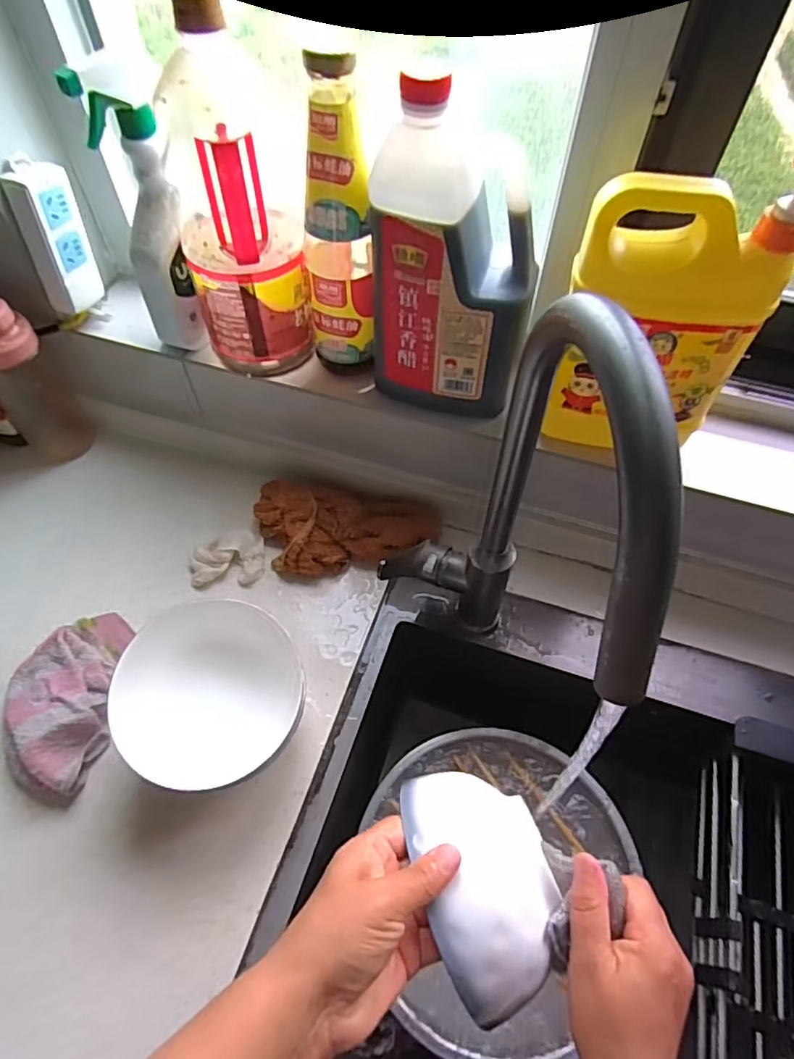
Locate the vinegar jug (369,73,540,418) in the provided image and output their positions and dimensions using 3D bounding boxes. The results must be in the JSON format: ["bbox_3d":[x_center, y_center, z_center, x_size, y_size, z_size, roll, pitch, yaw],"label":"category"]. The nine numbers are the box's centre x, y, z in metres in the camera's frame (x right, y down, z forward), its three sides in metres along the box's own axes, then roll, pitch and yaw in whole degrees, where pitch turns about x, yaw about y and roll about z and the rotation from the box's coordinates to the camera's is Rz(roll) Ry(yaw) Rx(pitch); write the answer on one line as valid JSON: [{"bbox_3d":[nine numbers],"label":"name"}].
[{"bbox_3d":[0.046,-0.206,0.494,0.134,0.257,0.080,7,56,3],"label":"vinegar jug"}]

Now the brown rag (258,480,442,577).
[{"bbox_3d":[-0.059,0.006,0.644,0.207,0.049,0.110,8,56,4],"label":"brown rag"}]

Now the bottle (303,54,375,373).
[{"bbox_3d":[-0.055,-0.257,0.510,0.056,0.260,0.065,-8,57,-6],"label":"bottle"}]

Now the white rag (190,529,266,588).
[{"bbox_3d":[-0.185,0.031,0.637,0.075,0.024,0.060,-3,56,-3],"label":"white rag"}]

